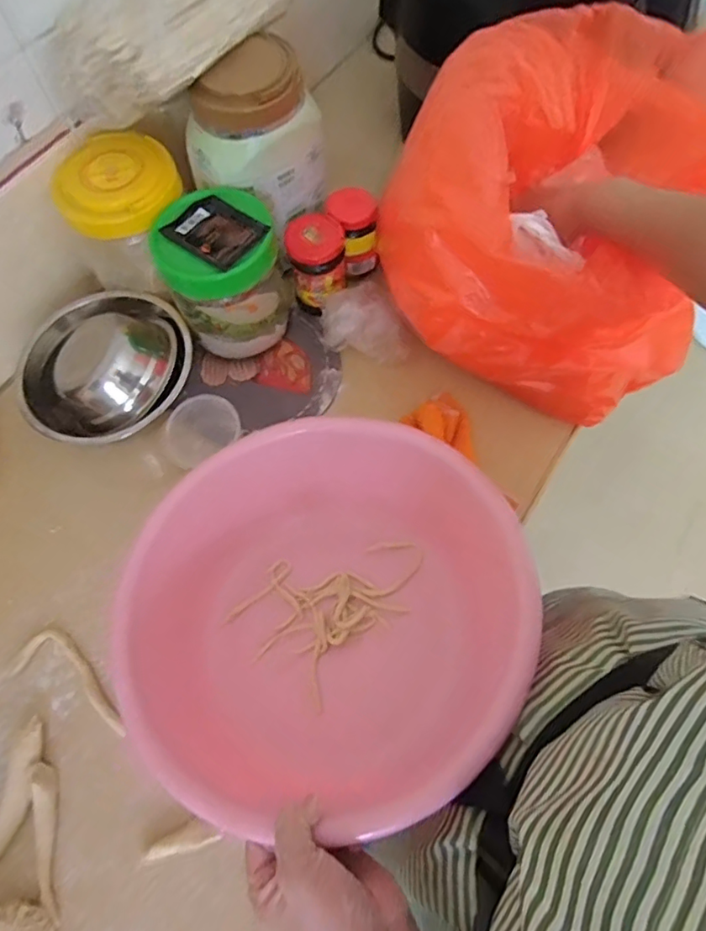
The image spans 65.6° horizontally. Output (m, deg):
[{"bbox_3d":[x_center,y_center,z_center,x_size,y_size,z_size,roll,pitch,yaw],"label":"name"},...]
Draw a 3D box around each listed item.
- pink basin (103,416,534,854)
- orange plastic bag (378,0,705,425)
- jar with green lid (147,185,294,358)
[{"bbox_3d":[-0.020,0.110,0.454,0.293,0.139,0.296,-1,67,1],"label":"pink basin"},{"bbox_3d":[0.215,-0.226,0.493,0.246,0.257,0.327,34,72,15],"label":"orange plastic bag"},{"bbox_3d":[-0.131,-0.200,0.586,0.120,0.132,0.119,-1,67,1],"label":"jar with green lid"}]

